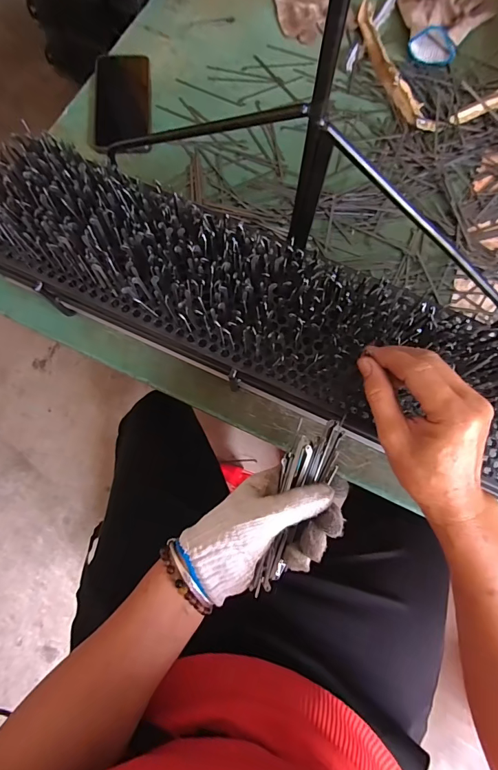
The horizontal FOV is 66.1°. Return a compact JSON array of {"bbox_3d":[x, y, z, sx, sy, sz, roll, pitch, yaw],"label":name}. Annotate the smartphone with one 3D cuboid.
[{"bbox_3d":[-0.178,-0.388,0.531,0.080,0.016,0.138,-1,83,-1],"label":"smartphone"}]

